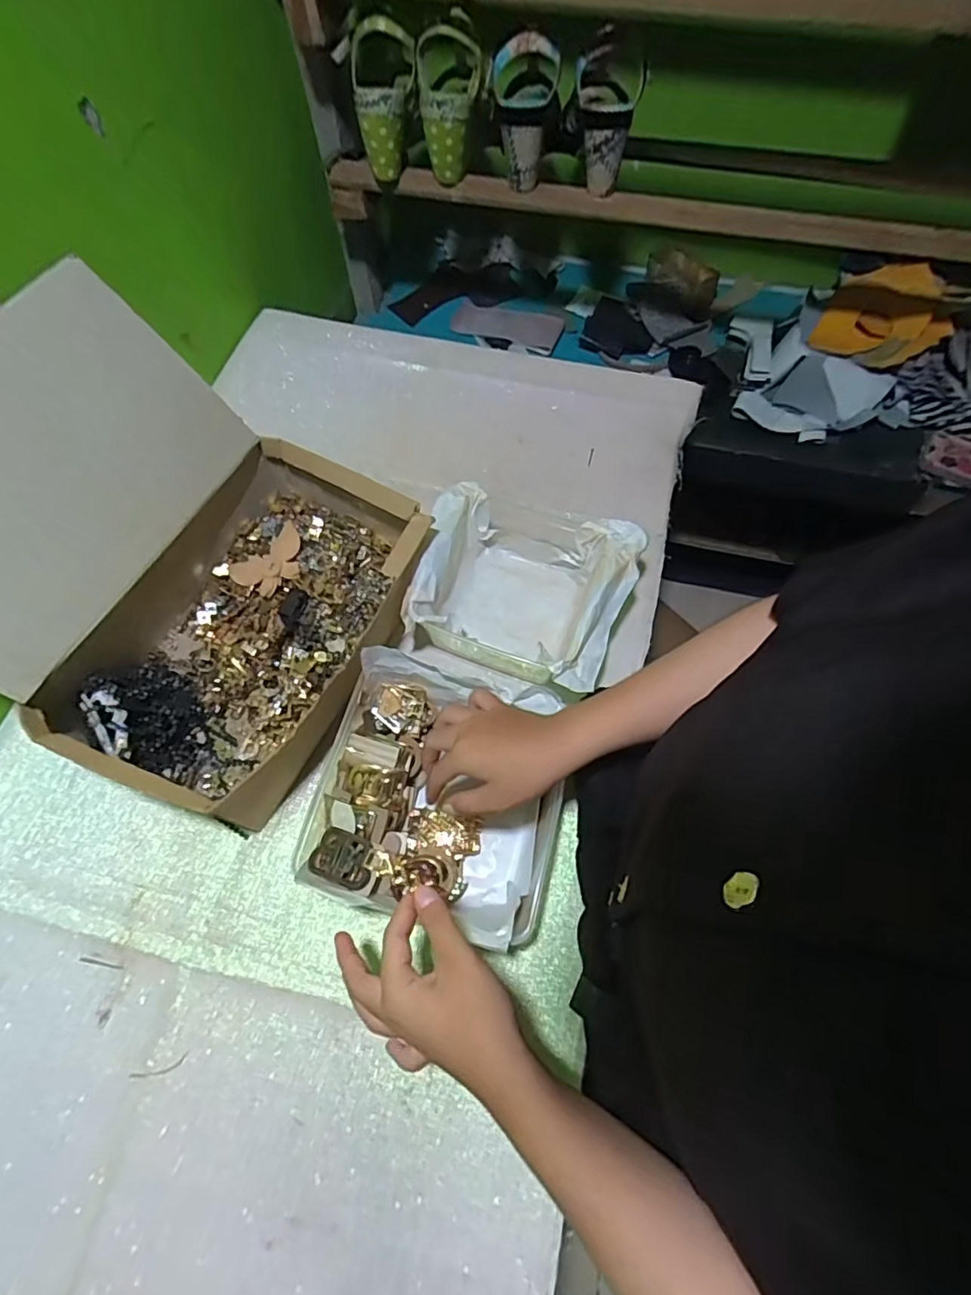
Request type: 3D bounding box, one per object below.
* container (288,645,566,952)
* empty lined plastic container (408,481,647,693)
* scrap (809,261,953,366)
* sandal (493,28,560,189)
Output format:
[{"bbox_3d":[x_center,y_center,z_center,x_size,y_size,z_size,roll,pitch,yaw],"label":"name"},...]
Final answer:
[{"bbox_3d":[-0.037,0.125,0.489,0.204,0.088,0.197,15,65,6],"label":"container"},{"bbox_3d":[0.036,-0.053,0.575,0.198,0.086,0.169,17,65,7],"label":"empty lined plastic container"},{"bbox_3d":[0.592,-0.486,0.840,0.171,0.069,0.136,24,66,10],"label":"scrap"},{"bbox_3d":[0.047,-0.632,0.672,0.079,0.137,0.119,1,64,1],"label":"sandal"}]

